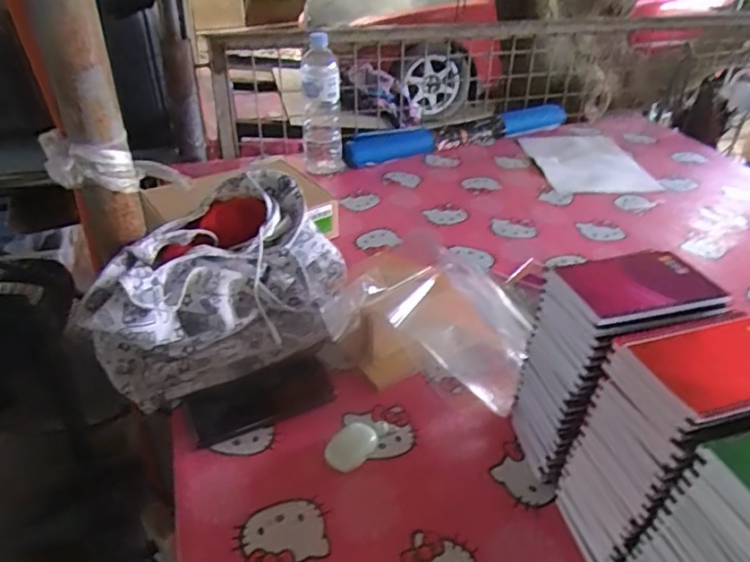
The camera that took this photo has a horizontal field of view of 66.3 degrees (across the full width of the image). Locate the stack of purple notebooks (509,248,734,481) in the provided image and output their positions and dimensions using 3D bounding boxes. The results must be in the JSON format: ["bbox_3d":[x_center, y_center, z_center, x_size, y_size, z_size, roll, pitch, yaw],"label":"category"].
[{"bbox_3d":[0.230,0.090,0.574,0.137,0.216,0.102,-8,37,-12],"label":"stack of purple notebooks"}]

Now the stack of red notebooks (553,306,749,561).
[{"bbox_3d":[0.257,0.145,0.493,0.142,0.216,0.096,-9,37,-14],"label":"stack of red notebooks"}]

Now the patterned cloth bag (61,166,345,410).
[{"bbox_3d":[-0.196,-0.001,0.729,0.315,0.165,0.192,-17,40,-23],"label":"patterned cloth bag"}]

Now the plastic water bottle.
[{"bbox_3d":[-0.105,-0.345,1.140,0.078,0.249,0.076,-6,37,-10],"label":"plastic water bottle"}]

